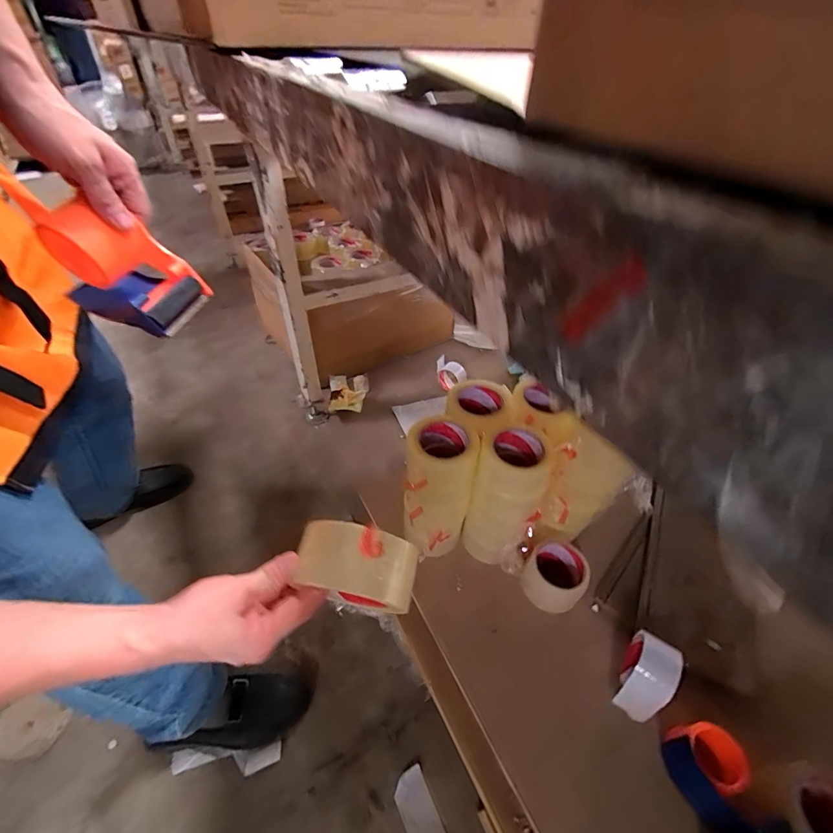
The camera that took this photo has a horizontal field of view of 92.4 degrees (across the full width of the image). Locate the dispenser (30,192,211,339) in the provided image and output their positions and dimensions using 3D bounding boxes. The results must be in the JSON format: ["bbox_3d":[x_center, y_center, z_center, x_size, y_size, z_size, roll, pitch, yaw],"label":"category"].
[{"bbox_3d":[-0.302,-0.157,0.405,0.129,0.108,0.071,16,46,17],"label":"dispenser"}]

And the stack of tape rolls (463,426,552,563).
[{"bbox_3d":[0.150,0.148,0.694,0.111,0.267,0.134,17,45,15],"label":"stack of tape rolls"}]

